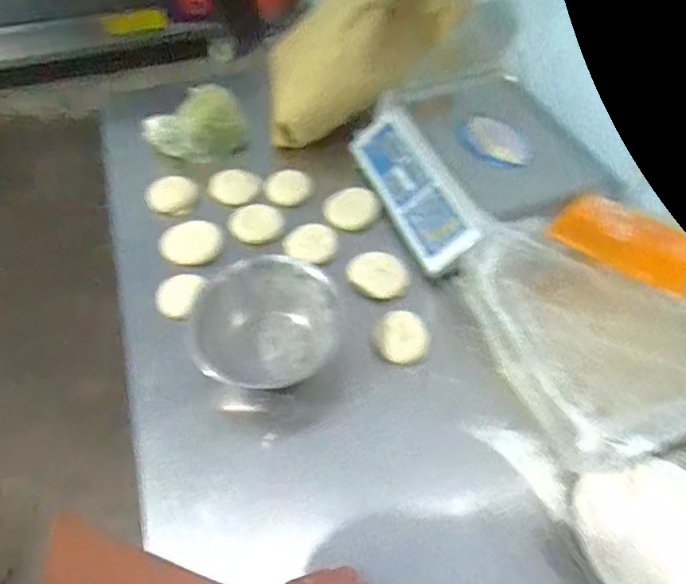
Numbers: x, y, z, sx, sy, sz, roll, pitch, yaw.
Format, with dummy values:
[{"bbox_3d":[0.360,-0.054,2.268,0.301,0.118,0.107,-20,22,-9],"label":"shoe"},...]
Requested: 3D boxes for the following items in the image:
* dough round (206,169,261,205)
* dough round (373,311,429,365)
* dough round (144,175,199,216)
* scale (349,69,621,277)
[{"bbox_3d":[-0.202,-0.198,0.945,0.092,0.032,0.069,-14,56,-11],"label":"dough round"},{"bbox_3d":[0.086,0.068,0.747,0.076,0.027,0.076,0,54,-1],"label":"dough round"},{"bbox_3d":[-0.319,-0.185,0.945,0.090,0.031,0.091,0,54,-1],"label":"dough round"},{"bbox_3d":[0.221,-0.225,0.897,0.317,0.119,0.365,-18,56,-13],"label":"scale"}]

